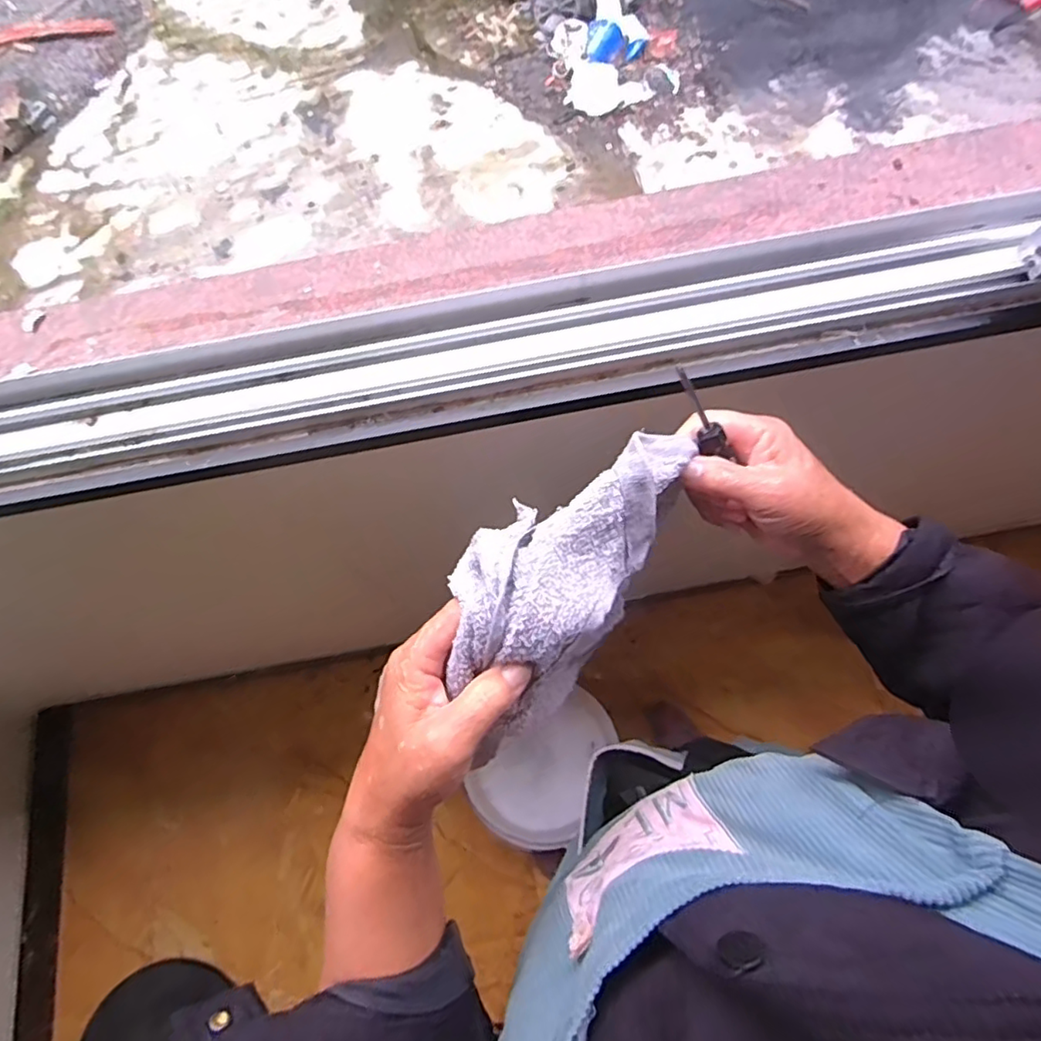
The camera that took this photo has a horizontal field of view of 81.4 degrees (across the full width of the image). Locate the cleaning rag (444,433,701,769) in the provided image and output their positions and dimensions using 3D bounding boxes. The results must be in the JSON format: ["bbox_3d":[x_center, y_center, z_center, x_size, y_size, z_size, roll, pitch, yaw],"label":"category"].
[{"bbox_3d":[0.026,0.017,0.339,0.087,0.050,0.199,36,66,13],"label":"cleaning rag"}]

